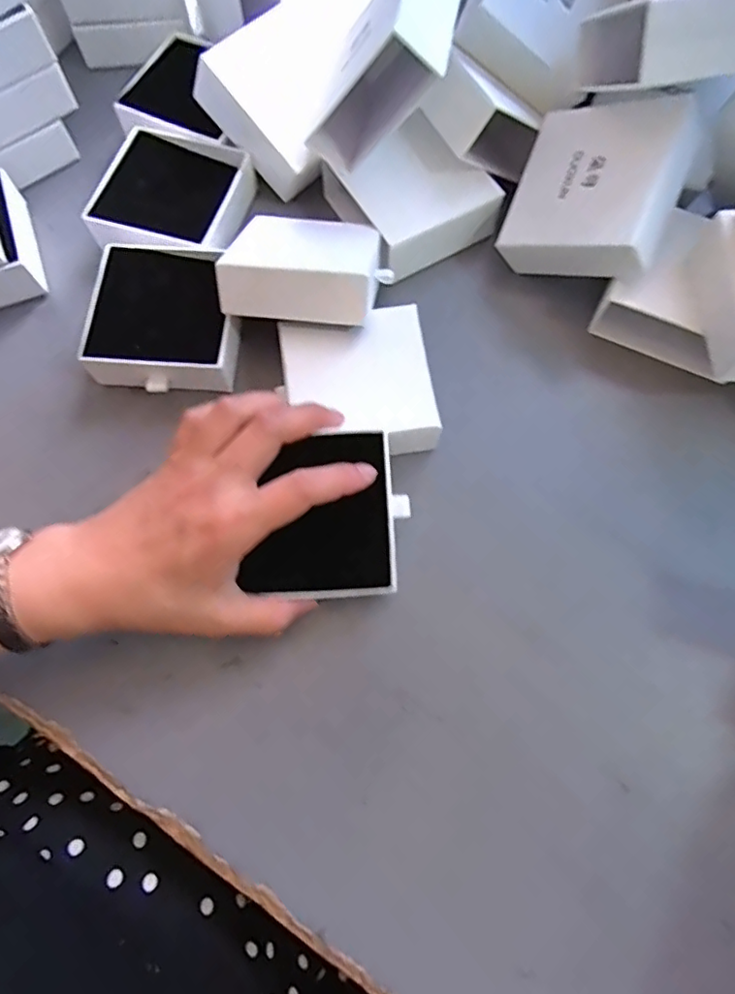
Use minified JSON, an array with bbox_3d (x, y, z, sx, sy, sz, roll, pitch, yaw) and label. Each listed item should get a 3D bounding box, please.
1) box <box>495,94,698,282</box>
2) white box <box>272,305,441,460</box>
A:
[{"bbox_3d":[0.141,-0.191,0.354,0.092,0.033,0.096,23,93,39],"label":"box"},{"bbox_3d":[-0.005,-0.067,0.352,0.084,0.036,0.085,-9,73,-3],"label":"white box"}]

